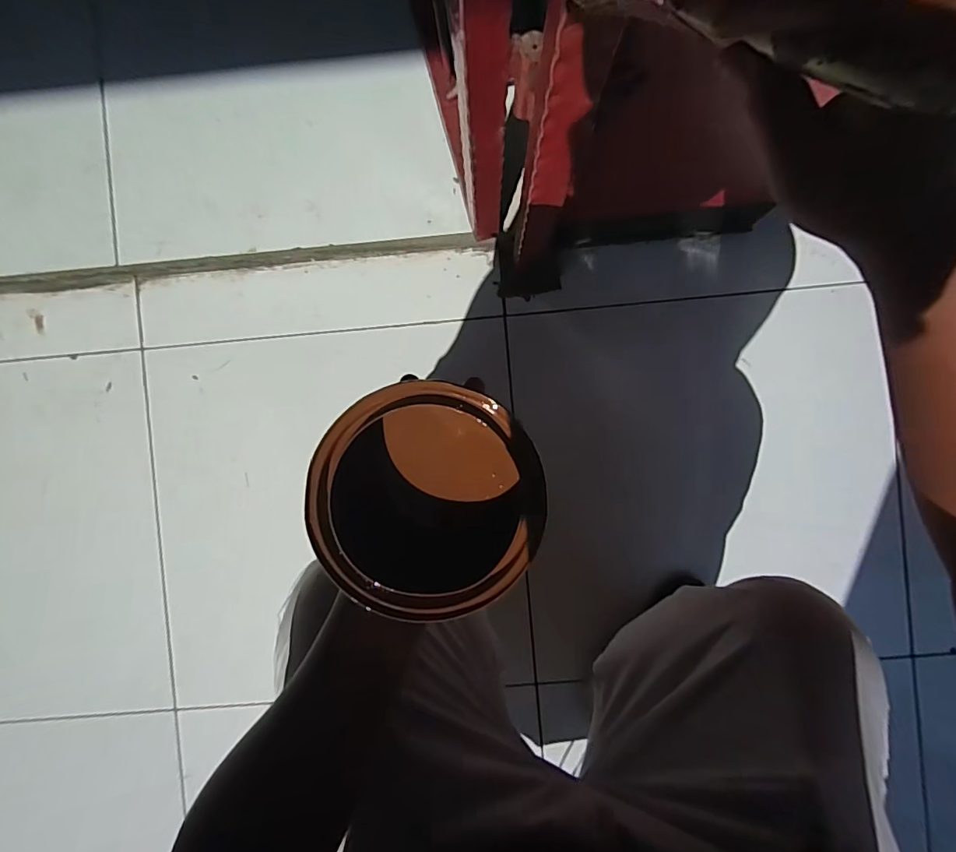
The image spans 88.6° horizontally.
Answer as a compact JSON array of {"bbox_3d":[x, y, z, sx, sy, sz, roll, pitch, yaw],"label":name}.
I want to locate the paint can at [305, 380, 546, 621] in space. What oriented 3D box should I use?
[{"bbox_3d":[-0.026,0.033,0.256,0.100,0.093,0.100,3,91,1],"label":"paint can"}]

